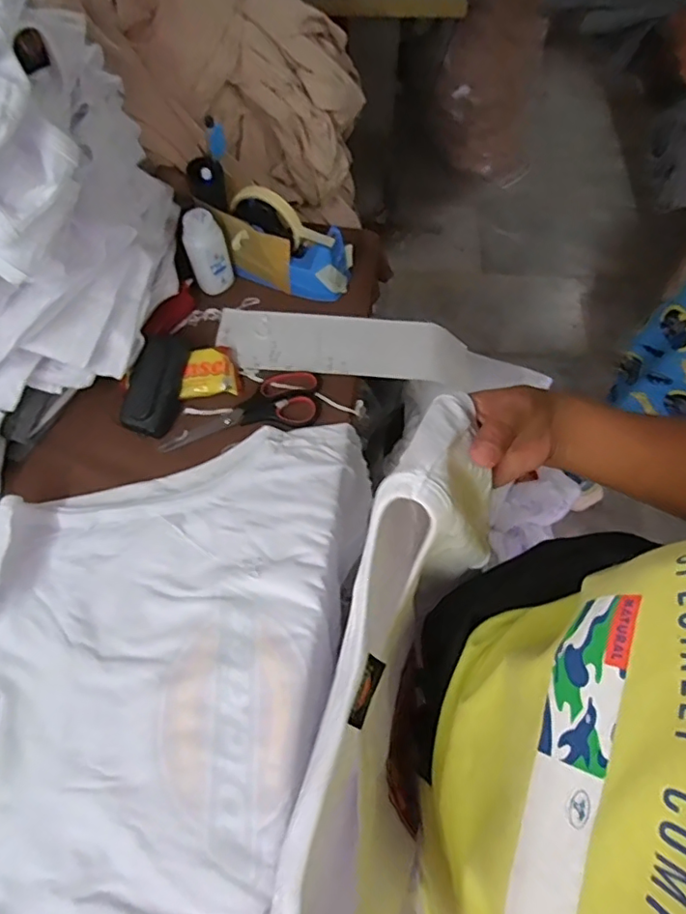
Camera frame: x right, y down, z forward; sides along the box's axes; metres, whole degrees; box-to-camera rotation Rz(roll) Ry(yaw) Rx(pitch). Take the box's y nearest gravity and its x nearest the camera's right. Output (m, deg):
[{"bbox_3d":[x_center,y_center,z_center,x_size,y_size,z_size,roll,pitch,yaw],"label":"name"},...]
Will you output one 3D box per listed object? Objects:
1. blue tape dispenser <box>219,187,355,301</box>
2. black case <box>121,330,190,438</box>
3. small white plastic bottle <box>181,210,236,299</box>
[{"bbox_3d":[-0.065,-0.247,0.649,0.146,0.095,0.058,15,66,5],"label":"blue tape dispenser"},{"bbox_3d":[-0.205,-0.081,0.606,0.051,0.032,0.115,13,79,4],"label":"black case"},{"bbox_3d":[-0.158,-0.239,0.648,0.047,0.098,0.036,-11,66,-6],"label":"small white plastic bottle"}]

